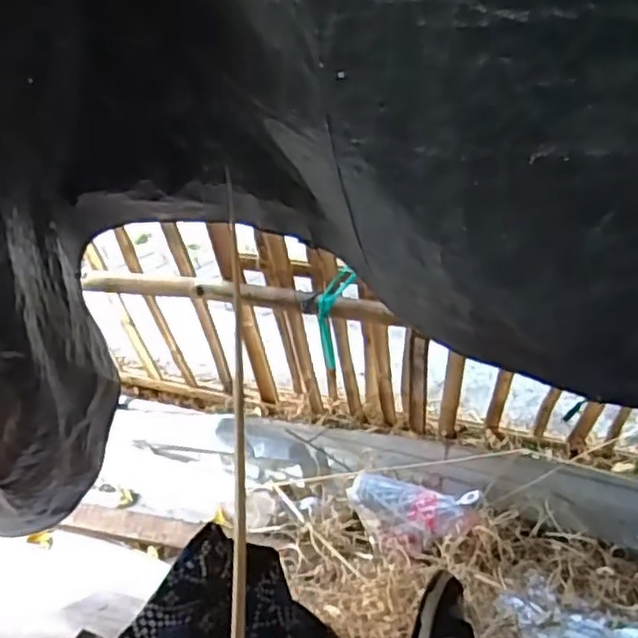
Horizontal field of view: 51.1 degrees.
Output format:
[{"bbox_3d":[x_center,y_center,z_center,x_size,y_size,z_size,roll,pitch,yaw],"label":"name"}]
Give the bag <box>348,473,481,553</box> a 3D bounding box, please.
[{"bbox_3d":[0.168,0.362,1.232,0.235,0.046,0.126,9,53,12],"label":"bag"}]

